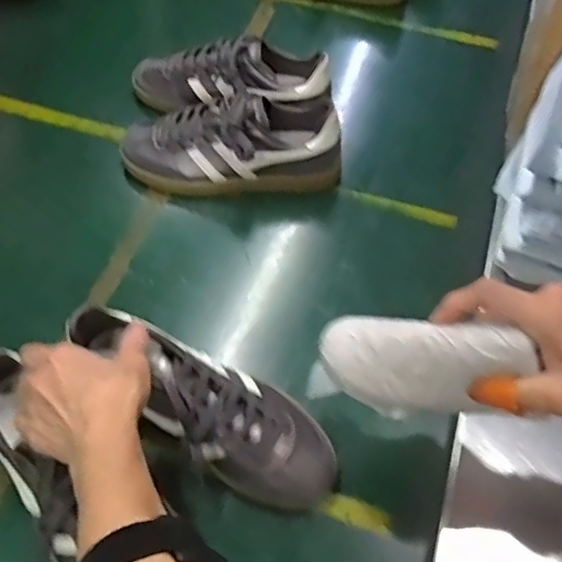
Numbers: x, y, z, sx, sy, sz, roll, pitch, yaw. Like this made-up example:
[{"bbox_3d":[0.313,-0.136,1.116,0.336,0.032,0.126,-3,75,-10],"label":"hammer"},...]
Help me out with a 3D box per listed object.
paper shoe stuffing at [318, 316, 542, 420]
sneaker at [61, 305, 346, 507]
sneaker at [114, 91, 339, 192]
[{"bbox_3d":[0.096,0.055,0.408,0.138,0.046,0.058,-6,54,31],"label":"paper shoe stuffing"},{"bbox_3d":[-0.063,0.103,0.523,0.255,0.084,0.094,35,64,4],"label":"sneaker"},{"bbox_3d":[-0.057,-0.160,0.685,0.254,0.101,0.093,-5,59,-4],"label":"sneaker"}]

